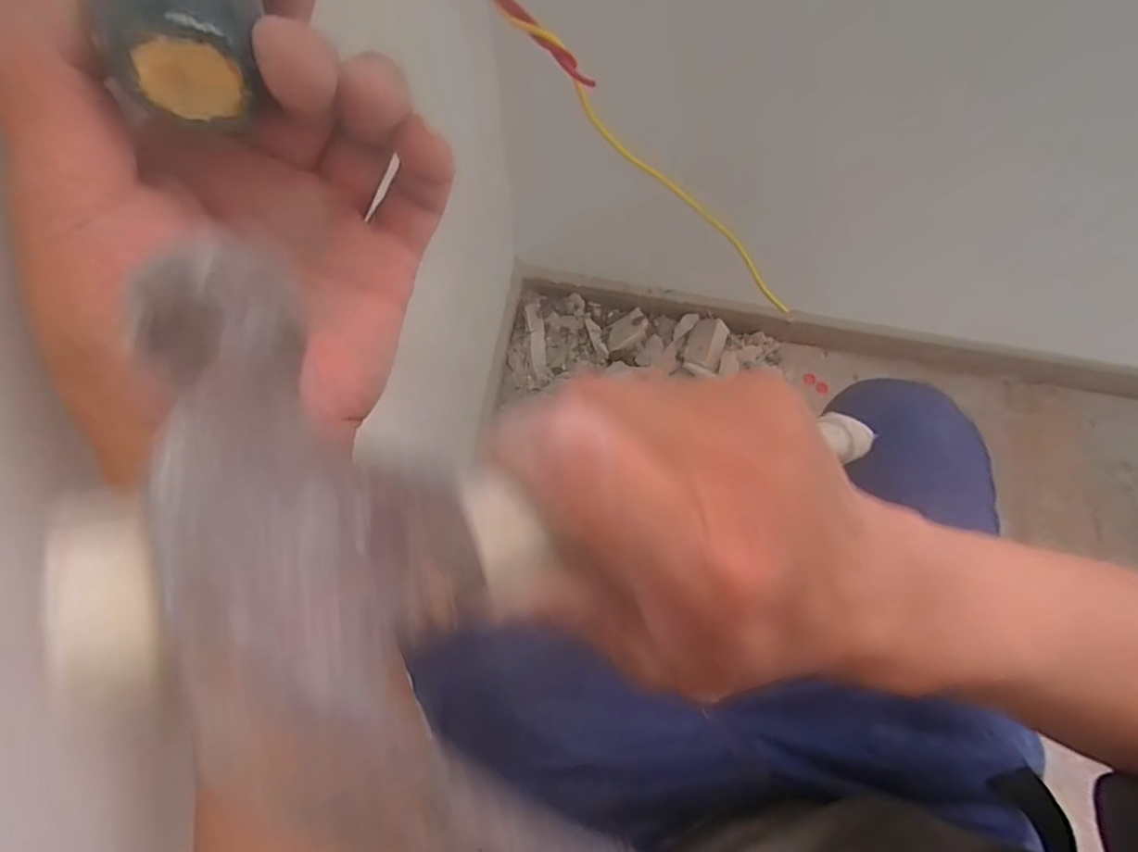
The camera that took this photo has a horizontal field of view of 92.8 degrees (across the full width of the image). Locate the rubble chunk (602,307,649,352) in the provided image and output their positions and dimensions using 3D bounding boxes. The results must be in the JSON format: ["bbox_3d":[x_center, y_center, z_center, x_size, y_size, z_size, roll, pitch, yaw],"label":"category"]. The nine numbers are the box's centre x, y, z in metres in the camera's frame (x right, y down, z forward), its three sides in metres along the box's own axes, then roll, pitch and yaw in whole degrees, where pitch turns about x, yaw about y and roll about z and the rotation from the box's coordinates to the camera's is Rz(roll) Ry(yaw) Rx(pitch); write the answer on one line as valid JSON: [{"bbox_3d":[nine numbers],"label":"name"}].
[{"bbox_3d":[0.093,-0.155,0.867,0.075,0.013,0.047,-29,77,-10],"label":"rubble chunk"}]

